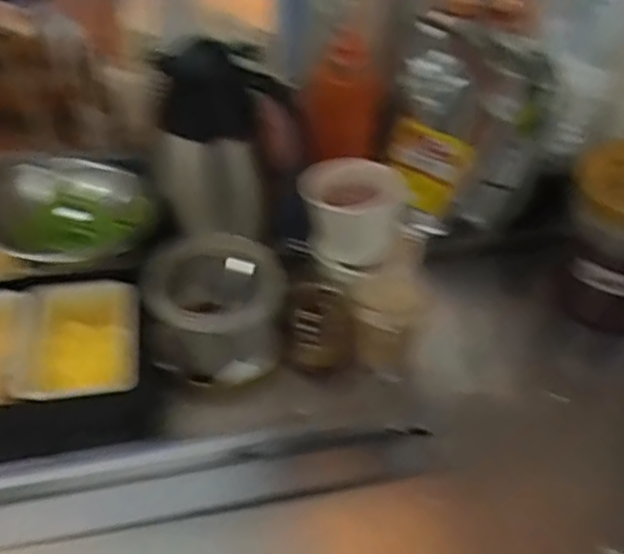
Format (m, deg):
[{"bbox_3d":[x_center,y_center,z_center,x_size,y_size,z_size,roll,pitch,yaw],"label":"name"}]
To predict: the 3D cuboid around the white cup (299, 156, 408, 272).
[{"bbox_3d":[0.042,-0.071,0.718,0.099,0.098,0.102,2,43,-2],"label":"white cup"}]

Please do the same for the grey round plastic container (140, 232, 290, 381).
[{"bbox_3d":[-0.100,0.032,0.677,0.133,0.089,0.123,2,43,-2],"label":"grey round plastic container"}]

